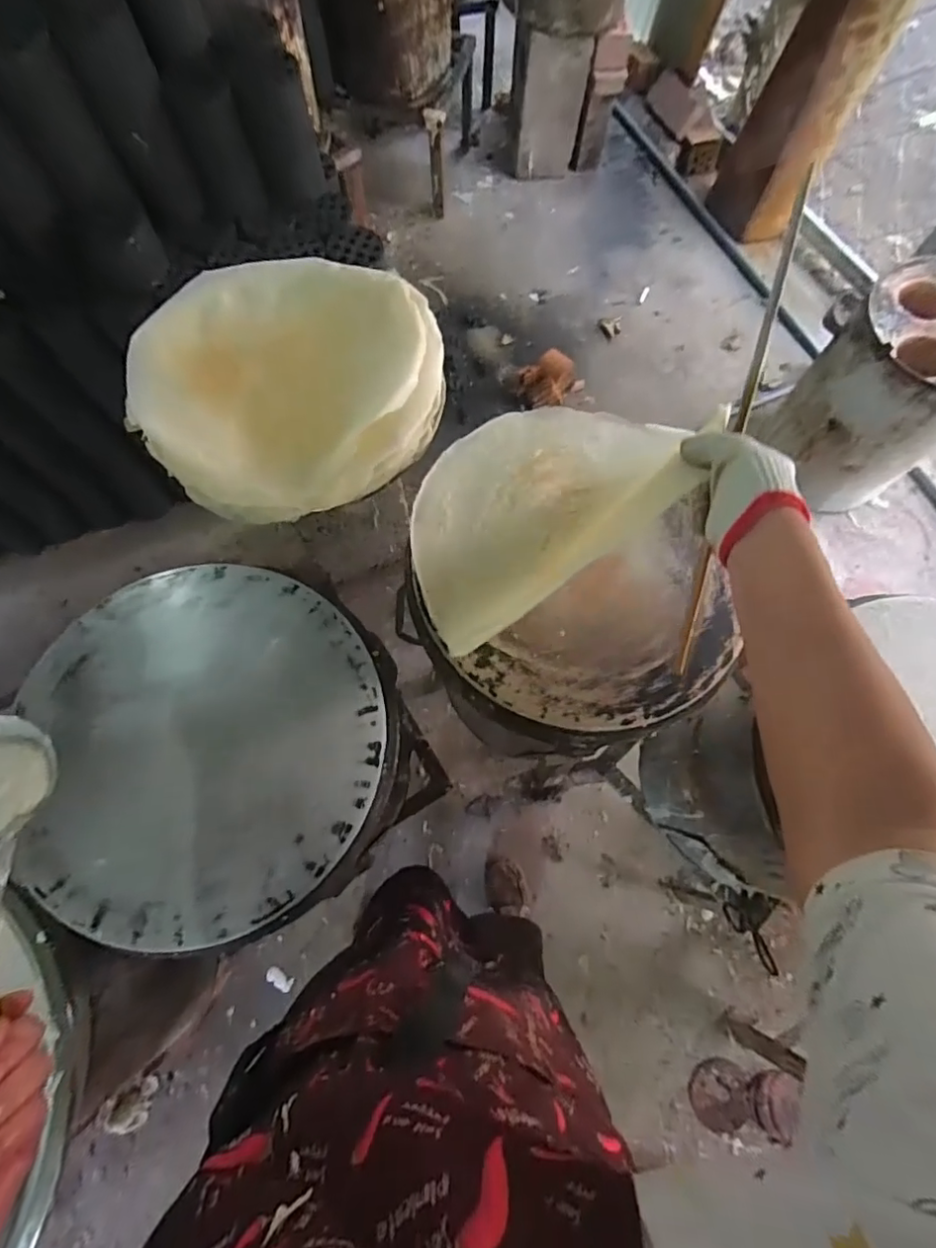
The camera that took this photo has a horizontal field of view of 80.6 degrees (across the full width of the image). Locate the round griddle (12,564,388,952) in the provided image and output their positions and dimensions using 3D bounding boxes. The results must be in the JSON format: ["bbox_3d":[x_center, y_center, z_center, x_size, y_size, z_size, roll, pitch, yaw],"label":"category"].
[{"bbox_3d":[-0.271,0.118,0.585,0.352,0.023,0.377,0,73,-1],"label":"round griddle"}]

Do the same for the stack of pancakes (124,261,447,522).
[{"bbox_3d":[-0.226,-0.319,0.698,0.378,0.063,0.373,-14,73,-6],"label":"stack of pancakes"}]

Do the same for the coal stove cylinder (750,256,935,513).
[{"bbox_3d":[1.019,-0.564,1.368,0.364,0.422,0.391,-40,77,-13],"label":"coal stove cylinder"}]

